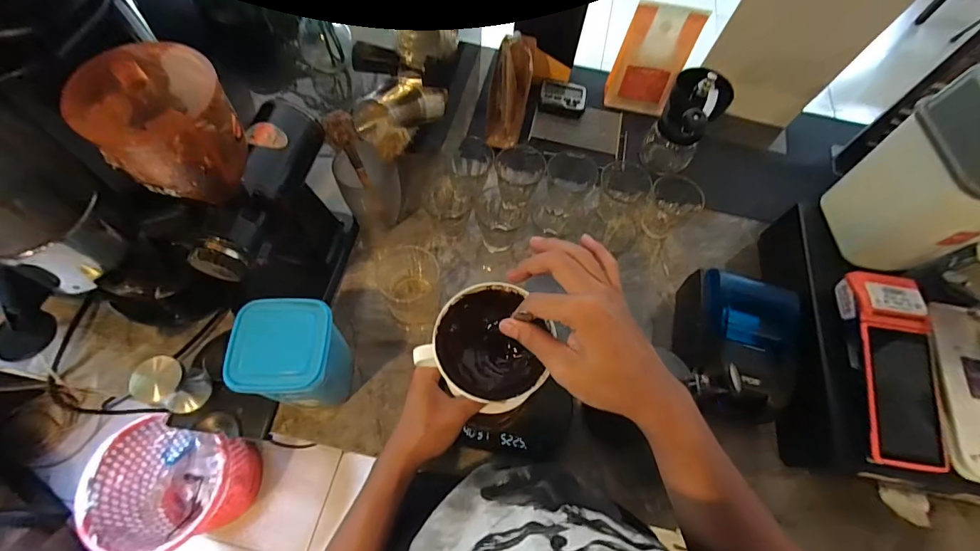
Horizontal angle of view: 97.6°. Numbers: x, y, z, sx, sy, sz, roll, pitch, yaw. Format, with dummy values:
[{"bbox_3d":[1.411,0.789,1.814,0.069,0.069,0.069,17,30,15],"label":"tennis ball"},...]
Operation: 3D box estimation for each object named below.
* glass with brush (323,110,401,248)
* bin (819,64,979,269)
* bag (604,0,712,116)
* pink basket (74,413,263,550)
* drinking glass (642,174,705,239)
[{"bbox_3d":[-0.175,-0.135,0.623,0.083,0.196,0.086,-23,68,-13],"label":"glass with brush"},{"bbox_3d":[0.524,-0.106,0.493,0.110,0.210,0.130,-1,64,-4],"label":"bin"},{"bbox_3d":[0.285,-0.378,0.759,0.122,0.174,0.056,22,65,7],"label":"bag"},{"bbox_3d":[-0.825,0.576,1.170,0.316,0.309,0.285,-4,65,-5],"label":"pink basket"},{"bbox_3d":[0.287,-0.111,0.686,0.081,0.085,0.066,-37,72,-19],"label":"drinking glass"}]

